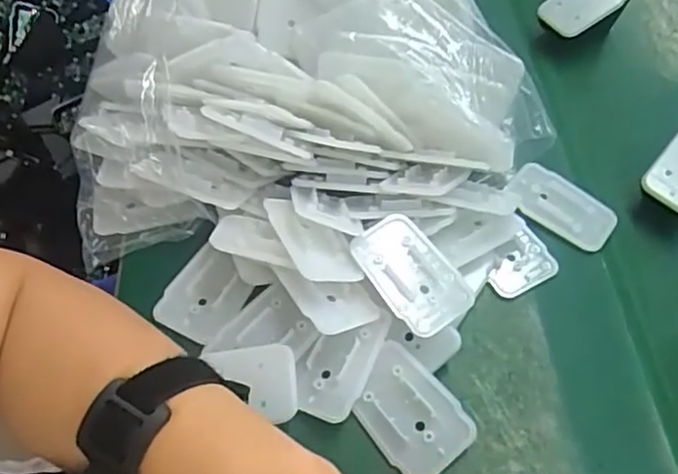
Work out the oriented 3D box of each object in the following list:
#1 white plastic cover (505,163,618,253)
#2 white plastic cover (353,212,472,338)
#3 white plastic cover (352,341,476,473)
[{"bbox_3d":[0.144,-0.021,0.405,0.069,0.012,0.045,30,67,16],"label":"white plastic cover"},{"bbox_3d":[0.041,0.020,0.349,0.042,0.006,0.070,-34,70,-15],"label":"white plastic cover"},{"bbox_3d":[0.035,0.091,0.326,0.044,0.013,0.064,-33,64,-20],"label":"white plastic cover"}]

